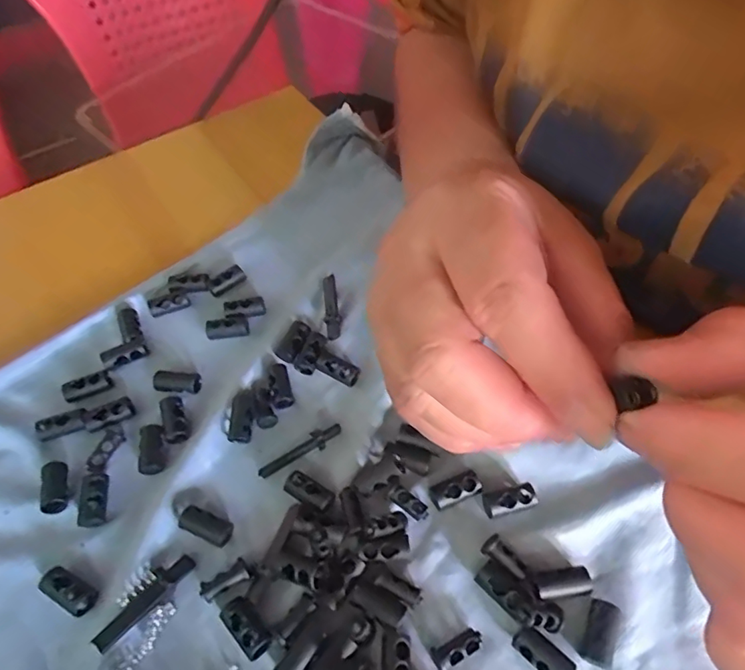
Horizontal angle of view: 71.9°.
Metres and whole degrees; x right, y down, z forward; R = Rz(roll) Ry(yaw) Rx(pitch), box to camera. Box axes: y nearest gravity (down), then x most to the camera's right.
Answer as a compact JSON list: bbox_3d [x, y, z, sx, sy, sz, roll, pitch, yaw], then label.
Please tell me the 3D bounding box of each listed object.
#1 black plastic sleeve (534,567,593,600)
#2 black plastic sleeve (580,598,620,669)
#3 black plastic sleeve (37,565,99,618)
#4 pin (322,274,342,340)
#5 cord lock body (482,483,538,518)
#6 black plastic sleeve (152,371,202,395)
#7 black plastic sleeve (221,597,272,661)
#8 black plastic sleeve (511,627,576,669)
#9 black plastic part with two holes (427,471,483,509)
[{"bbox_3d":[0.063,0.083,0.170,0.018,0.006,0.007,-10,56,-4],"label":"black plastic sleeve"},{"bbox_3d":[0.072,0.094,0.162,0.008,0.008,0.018,20,59,15],"label":"black plastic sleeve"},{"bbox_3d":[-0.104,0.087,0.176,0.021,0.010,0.009,32,61,7],"label":"black plastic sleeve"},{"bbox_3d":[-0.019,-0.014,0.240,0.007,0.005,0.036,-8,56,-4],"label":"pin"},{"bbox_3d":[0.050,0.060,0.186,0.018,0.005,0.009,-8,56,-3],"label":"cord lock body"},{"bbox_3d":[-0.084,0.020,0.219,0.020,0.006,0.008,2,56,4],"label":"black plastic sleeve"},{"bbox_3d":[-0.041,0.094,0.166,0.008,0.006,0.018,-38,62,-21],"label":"black plastic sleeve"},{"bbox_3d":[0.052,0.100,0.160,0.018,0.007,0.008,37,64,24],"label":"black plastic sleeve"},{"bbox_3d":[0.030,0.057,0.189,0.018,0.007,0.008,-18,57,-10],"label":"black plastic part with two holes"}]

